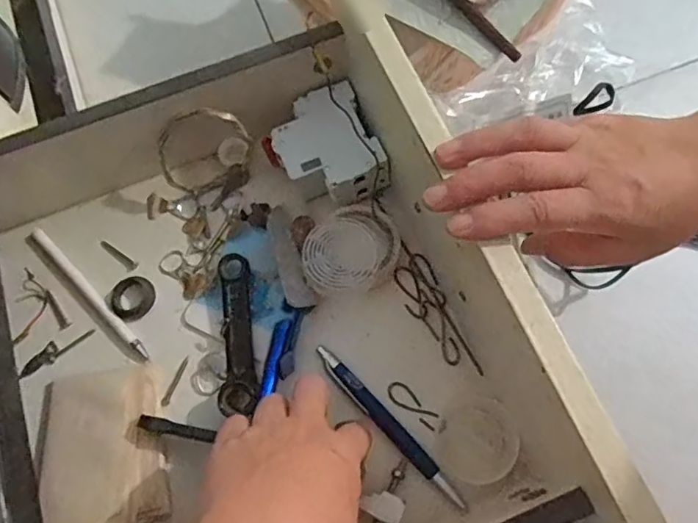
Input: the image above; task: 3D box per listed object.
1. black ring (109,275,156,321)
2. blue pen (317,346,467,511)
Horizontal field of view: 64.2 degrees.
[{"bbox_3d":[-0.153,0.025,0.391,0.031,0.004,0.031,0,73,1],"label":"black ring"},{"bbox_3d":[0.024,0.103,0.355,0.012,0.010,0.127,-44,77,-11],"label":"blue pen"}]

